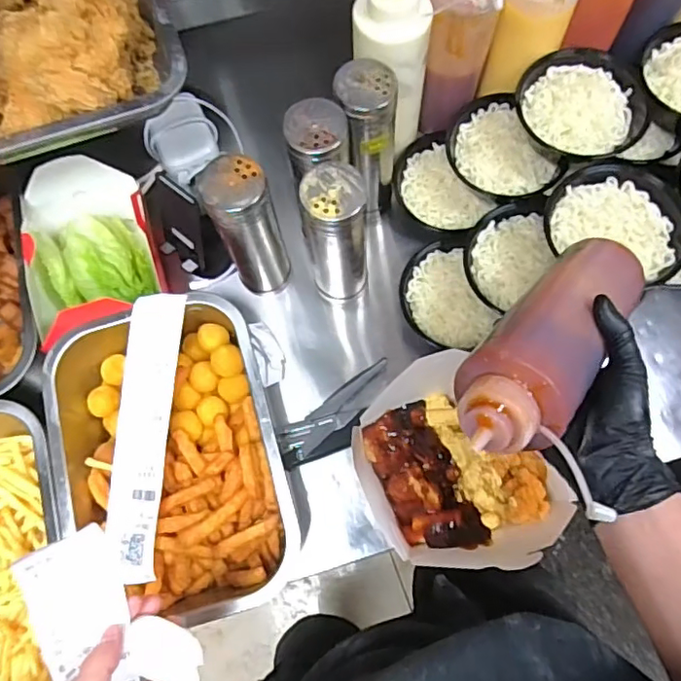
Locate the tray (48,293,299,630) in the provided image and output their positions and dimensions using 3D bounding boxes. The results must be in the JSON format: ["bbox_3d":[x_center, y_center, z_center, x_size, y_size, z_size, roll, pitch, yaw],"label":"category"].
[{"bbox_3d":[-0.170,0.117,0.600,0.210,0.087,0.297,-16,72,-3],"label":"tray"}]

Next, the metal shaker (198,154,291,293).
[{"bbox_3d":[-0.096,-0.116,0.621,0.060,0.194,0.049,-20,73,-5],"label":"metal shaker"}]

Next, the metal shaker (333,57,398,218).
[{"bbox_3d":[0.031,-0.212,0.654,0.067,0.210,0.063,-1,72,1],"label":"metal shaker"}]

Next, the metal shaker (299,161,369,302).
[{"bbox_3d":[-0.003,-0.106,0.613,0.065,0.192,0.065,-9,72,-1],"label":"metal shaker"}]

